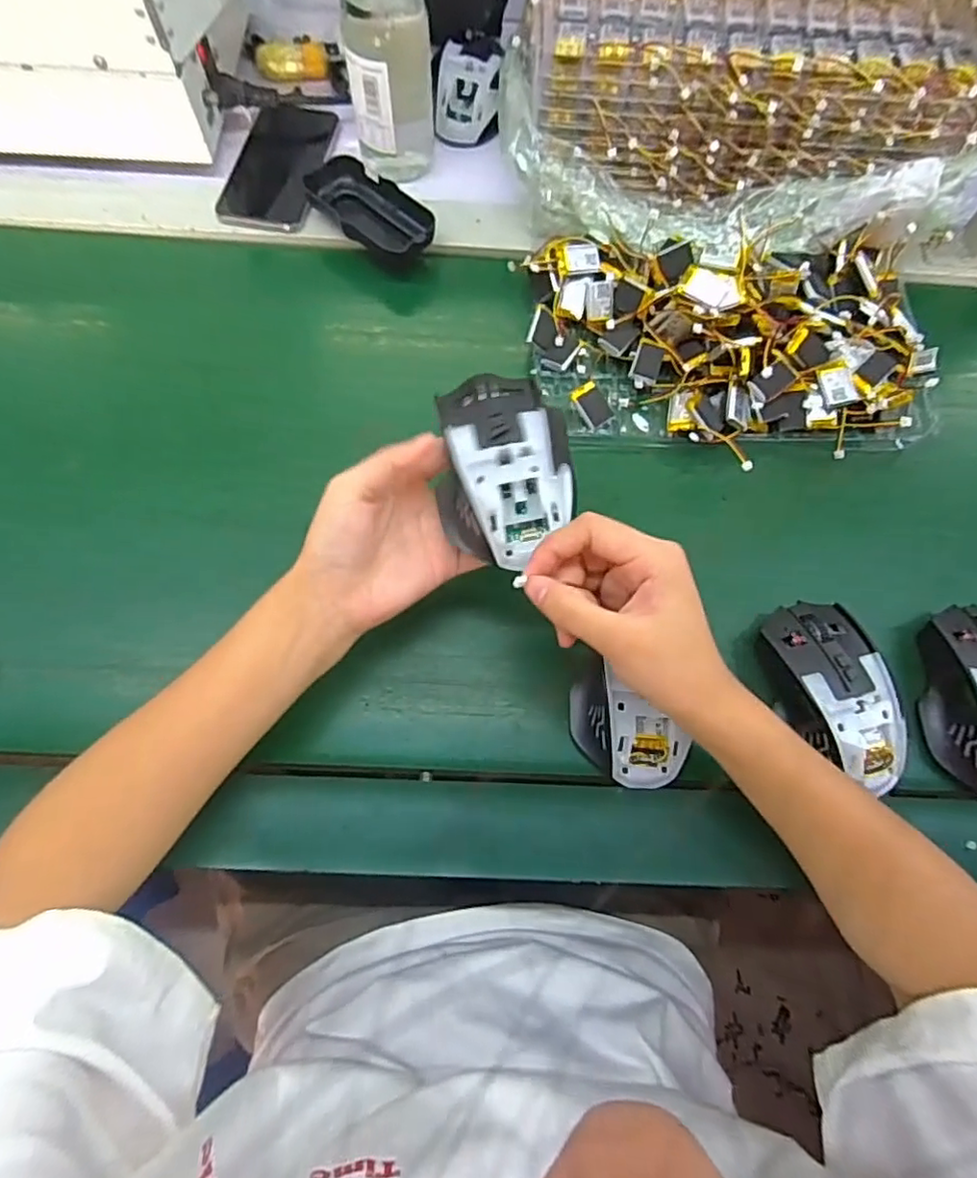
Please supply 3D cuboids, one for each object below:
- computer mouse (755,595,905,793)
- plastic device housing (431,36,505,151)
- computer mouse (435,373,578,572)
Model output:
[{"bbox_3d":[0.204,0.063,0.360,0.064,0.043,0.111,-12,70,-5],"label":"computer mouse"},{"bbox_3d":[-0.017,-0.425,0.522,0.055,0.037,0.088,4,70,1],"label":"plastic device housing"},{"bbox_3d":[0.009,-0.066,0.321,0.068,0.034,0.105,-1,70,-1],"label":"computer mouse"}]

